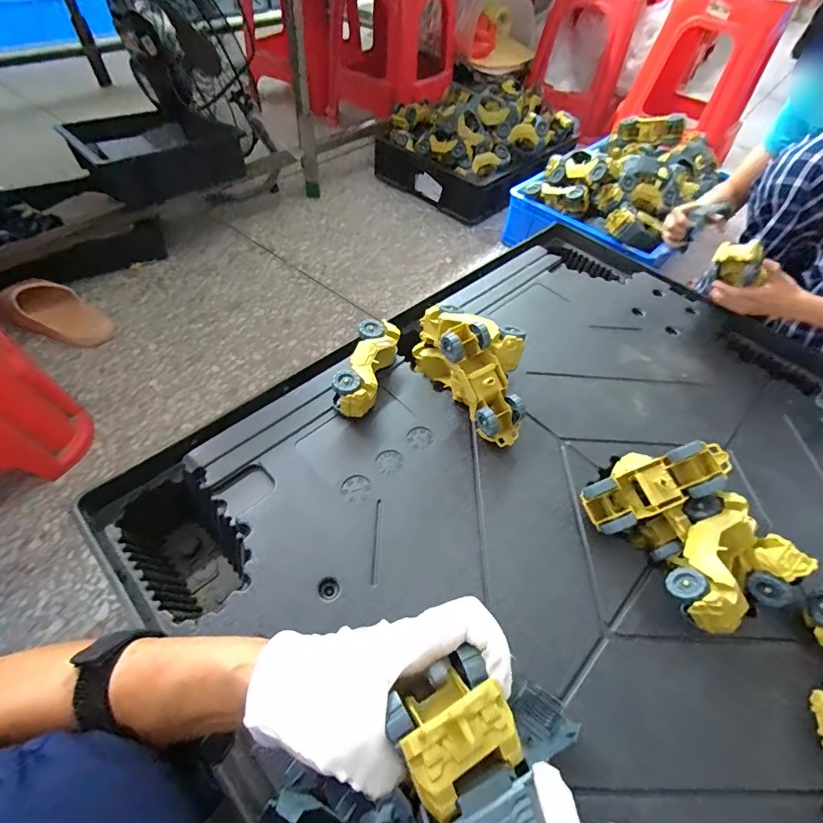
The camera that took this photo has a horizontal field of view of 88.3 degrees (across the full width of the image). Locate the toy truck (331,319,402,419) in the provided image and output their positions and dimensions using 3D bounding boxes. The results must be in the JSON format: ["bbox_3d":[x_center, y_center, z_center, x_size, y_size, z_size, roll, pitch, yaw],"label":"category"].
[{"bbox_3d":[-0.071,-0.070,0.655,0.067,0.066,0.168,15,54,6],"label":"toy truck"}]

